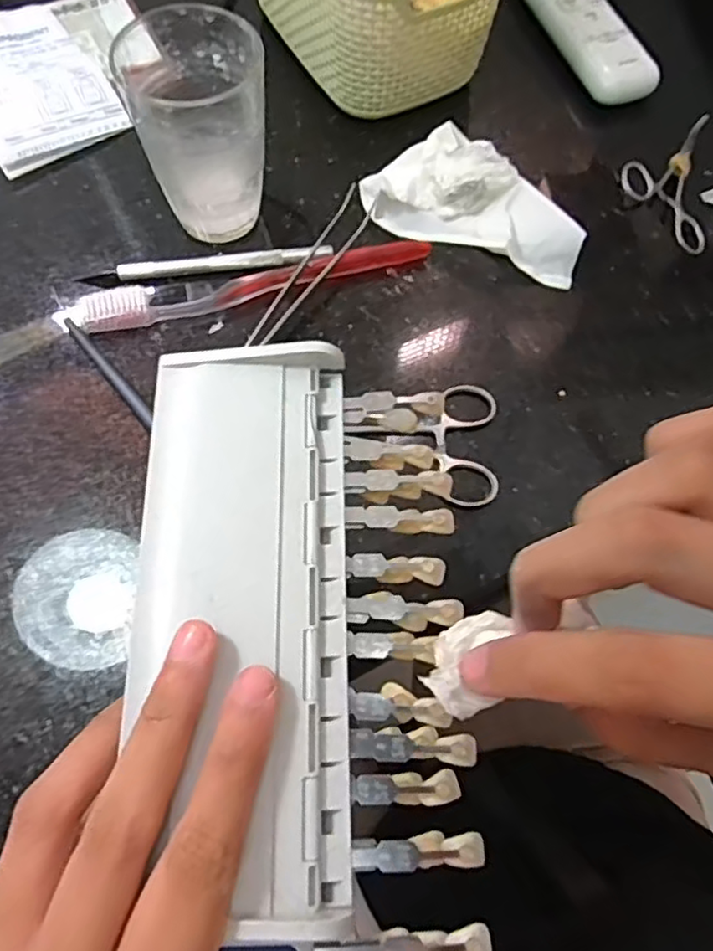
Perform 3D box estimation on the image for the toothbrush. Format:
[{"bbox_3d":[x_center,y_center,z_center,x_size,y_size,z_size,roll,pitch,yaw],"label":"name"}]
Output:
[{"bbox_3d":[-0.051,-0.102,0.353,0.188,0.012,0.020,-11,69,-8],"label":"toothbrush"}]

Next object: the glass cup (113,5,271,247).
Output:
[{"bbox_3d":[-0.081,-0.177,0.338,0.066,0.091,0.072,1,68,-3],"label":"glass cup"}]

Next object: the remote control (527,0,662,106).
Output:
[{"bbox_3d":[0.153,-0.333,0.473,0.044,0.023,0.178,-19,71,-10],"label":"remote control"}]

